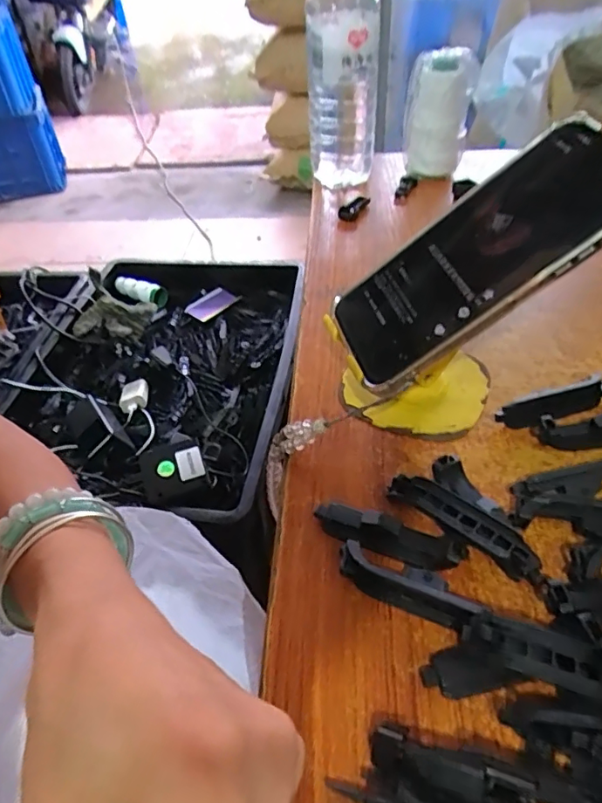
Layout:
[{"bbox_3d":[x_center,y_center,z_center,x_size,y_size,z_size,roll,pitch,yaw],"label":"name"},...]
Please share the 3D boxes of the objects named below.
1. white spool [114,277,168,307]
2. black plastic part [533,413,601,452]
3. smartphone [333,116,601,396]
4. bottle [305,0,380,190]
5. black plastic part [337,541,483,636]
[{"bbox_3d":[-0.315,-0.215,1.042,0.124,0.036,0.046,22,49,24],"label":"white spool"},{"bbox_3d":[0.177,0.017,0.306,0.076,0.017,0.015,-3,44,0],"label":"black plastic part"},{"bbox_3d":[0.094,-0.077,0.282,0.167,0.015,0.079,-37,43,15],"label":"smartphone"},{"bbox_3d":[0.041,-0.322,0.525,0.069,0.191,0.072,4,44,7],"label":"bottle"},{"bbox_3d":[0.048,0.084,0.243,0.065,0.020,0.018,22,49,24],"label":"black plastic part"}]

